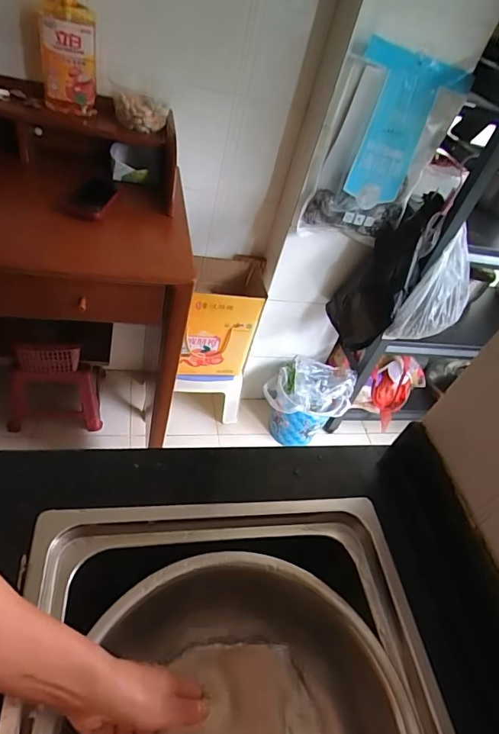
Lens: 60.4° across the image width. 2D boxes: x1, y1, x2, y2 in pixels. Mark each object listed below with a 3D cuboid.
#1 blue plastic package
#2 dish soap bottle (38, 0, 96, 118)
[{"bbox_3d":[0.336,-0.534,1.084,0.321,0.434,0.069,6,25,-18],"label":"blue plastic package"},{"bbox_3d":[-0.354,-0.628,0.822,0.112,0.246,0.055,-8,48,-15],"label":"dish soap bottle"}]

